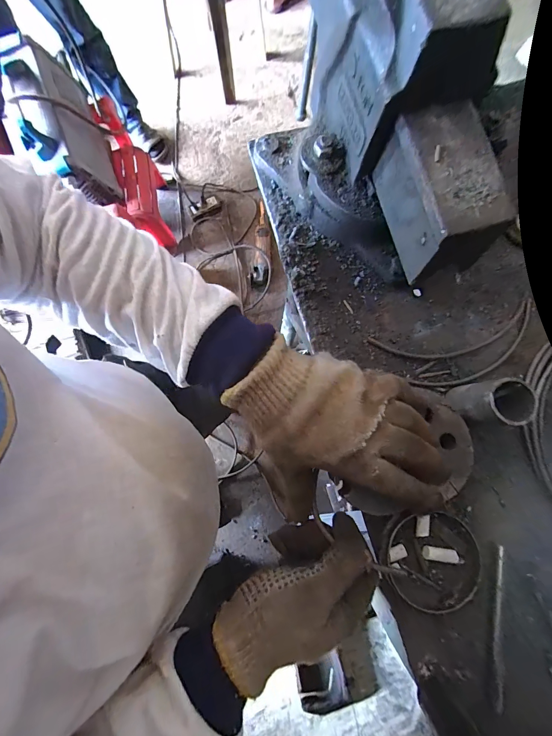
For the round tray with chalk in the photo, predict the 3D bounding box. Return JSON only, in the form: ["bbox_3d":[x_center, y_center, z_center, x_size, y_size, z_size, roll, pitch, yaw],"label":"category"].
[{"bbox_3d":[0.156,0.188,0.323,0.089,0.020,0.083,0,80,0],"label":"round tray with chalk"}]

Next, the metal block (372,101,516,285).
[{"bbox_3d":[0.140,-0.144,0.282,0.068,0.065,0.120,-15,80,-3],"label":"metal block"}]

